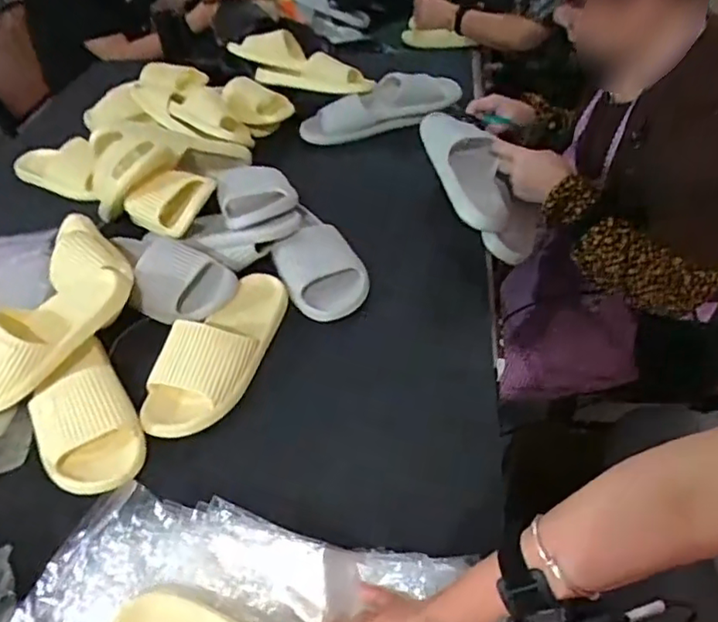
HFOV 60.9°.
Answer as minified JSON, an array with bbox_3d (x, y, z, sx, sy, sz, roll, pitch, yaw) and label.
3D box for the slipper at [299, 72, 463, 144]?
[{"bbox_3d":[0.047,-0.418,1.224,0.332,0.099,0.085,-13,45,-6],"label":"slipper"}]

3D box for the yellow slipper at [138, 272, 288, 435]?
[{"bbox_3d":[-0.175,0.038,0.785,0.107,0.066,0.274,12,48,18],"label":"yellow slipper"}]

